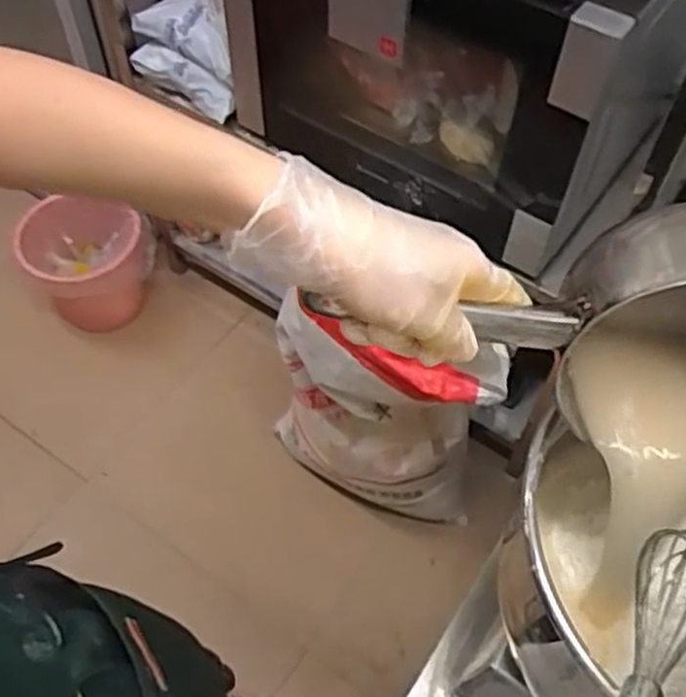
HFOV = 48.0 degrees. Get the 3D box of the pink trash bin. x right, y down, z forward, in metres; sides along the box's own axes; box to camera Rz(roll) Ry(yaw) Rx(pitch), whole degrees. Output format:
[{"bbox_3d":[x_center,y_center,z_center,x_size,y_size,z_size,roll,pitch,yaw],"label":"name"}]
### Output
[{"bbox_3d":[-0.585,-0.200,1.795,0.260,0.235,0.277,0,57,-1],"label":"pink trash bin"}]

